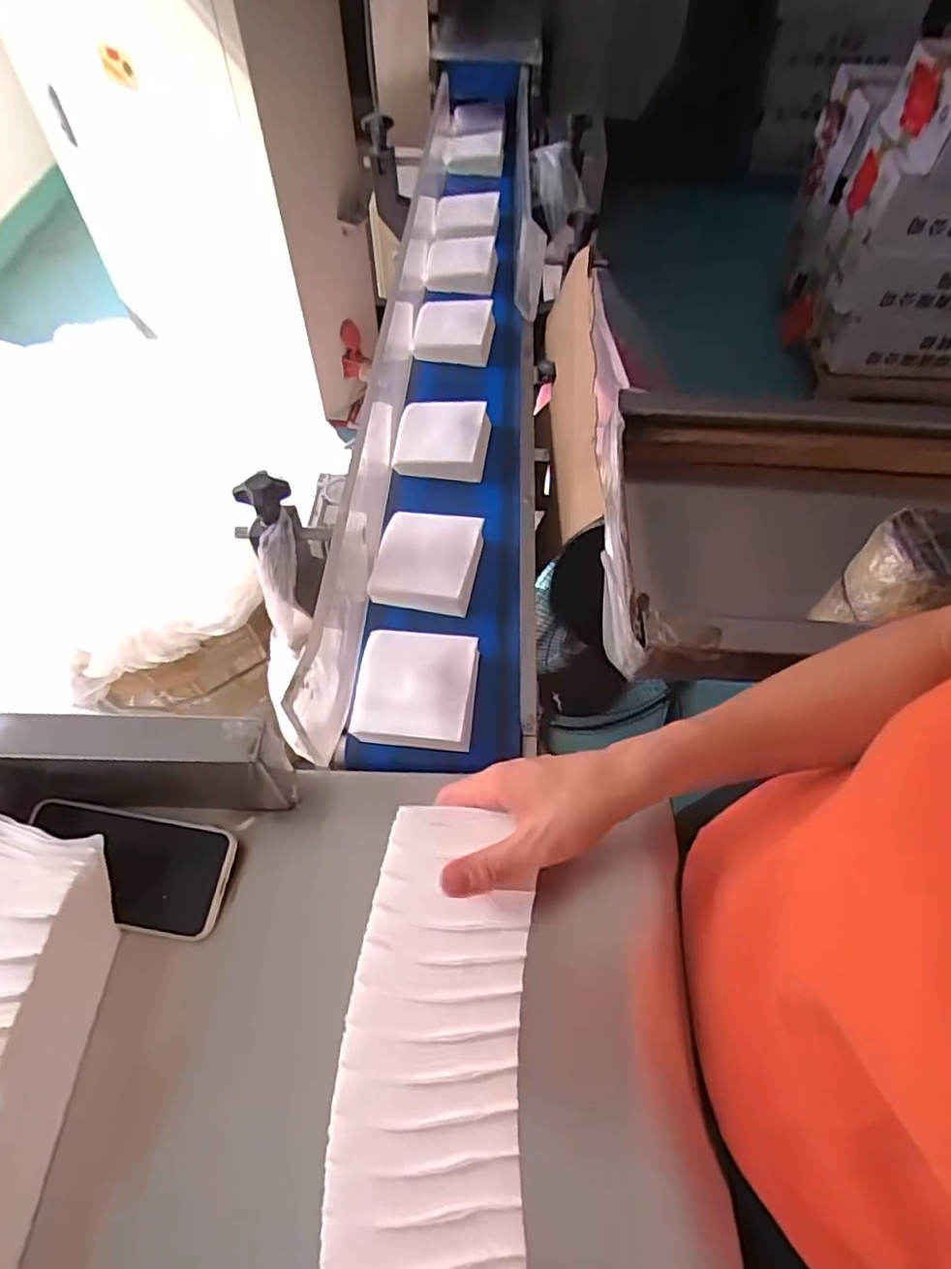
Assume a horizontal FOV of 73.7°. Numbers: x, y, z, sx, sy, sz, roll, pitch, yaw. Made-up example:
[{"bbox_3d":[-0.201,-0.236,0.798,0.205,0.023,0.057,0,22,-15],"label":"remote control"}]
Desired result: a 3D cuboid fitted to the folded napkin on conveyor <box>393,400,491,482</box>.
[{"bbox_3d":[-0.036,-0.216,0.697,0.097,0.032,0.094,4,57,1],"label":"folded napkin on conveyor"}]

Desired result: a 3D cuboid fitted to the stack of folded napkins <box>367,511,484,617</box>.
[{"bbox_3d":[-0.043,-0.071,0.599,0.090,0.029,0.095,10,57,6],"label":"stack of folded napkins"}]

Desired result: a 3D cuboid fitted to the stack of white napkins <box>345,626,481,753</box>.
[{"bbox_3d":[-0.048,0.045,0.522,0.096,0.032,0.095,7,57,3],"label":"stack of white napkins"}]

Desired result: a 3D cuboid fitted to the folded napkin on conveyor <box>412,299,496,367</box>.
[{"bbox_3d":[-0.027,-0.395,0.816,0.098,0.028,0.114,3,57,1],"label":"folded napkin on conveyor"}]

